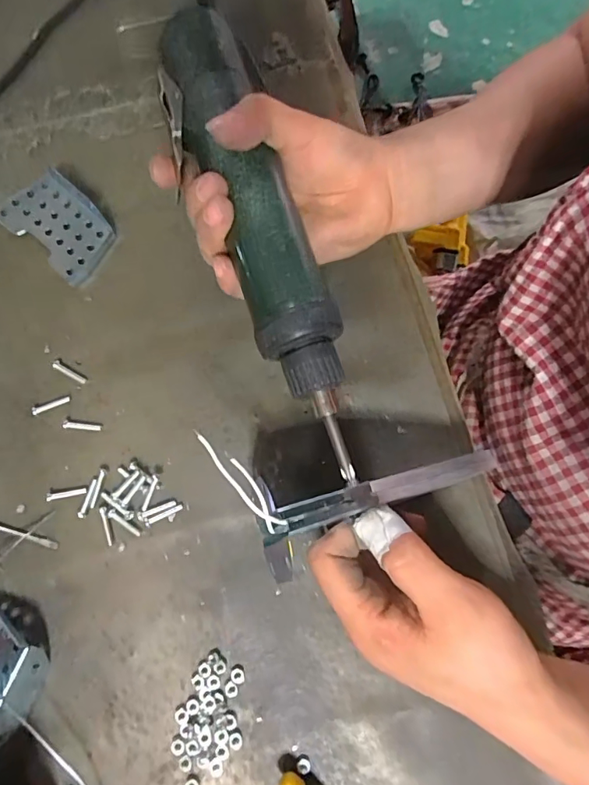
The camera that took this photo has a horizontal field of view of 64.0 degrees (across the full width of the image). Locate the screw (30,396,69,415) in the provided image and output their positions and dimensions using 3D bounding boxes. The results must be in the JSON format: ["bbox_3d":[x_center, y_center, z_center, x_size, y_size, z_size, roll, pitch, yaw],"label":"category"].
[{"bbox_3d":[-0.149,0.008,0.287,0.023,0.004,0.005,-20,80,-5],"label":"screw"}]

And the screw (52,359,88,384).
[{"bbox_3d":[-0.139,-0.013,0.291,0.023,0.004,0.006,34,80,5],"label":"screw"}]

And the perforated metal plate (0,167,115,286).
[{"bbox_3d":[-0.152,-0.109,0.306,0.072,0.010,0.048,40,80,6],"label":"perforated metal plate"}]

